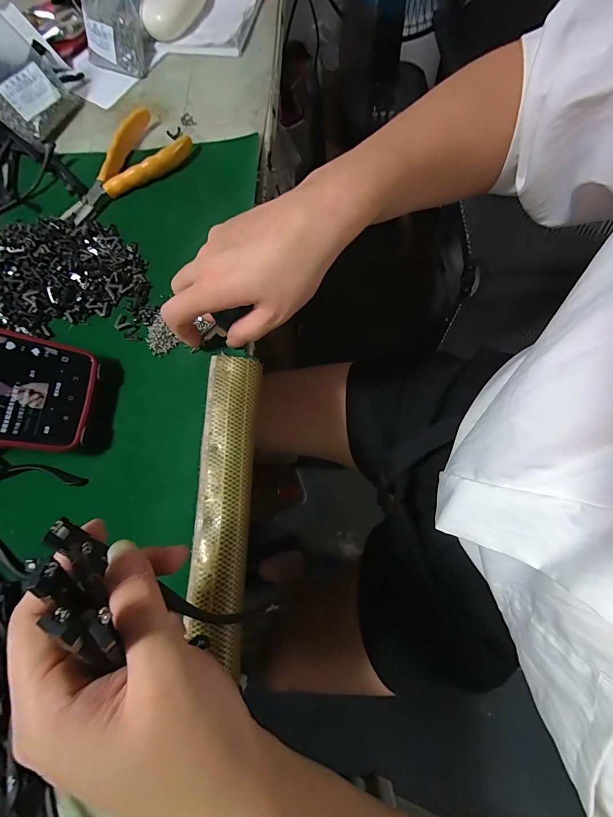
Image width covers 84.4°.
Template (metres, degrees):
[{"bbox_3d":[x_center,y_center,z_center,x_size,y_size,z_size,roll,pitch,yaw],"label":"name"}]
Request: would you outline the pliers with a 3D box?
[{"bbox_3d":[-0.189,-0.239,0.341,0.072,0.019,0.138,38,78,12],"label":"pliers"}]

